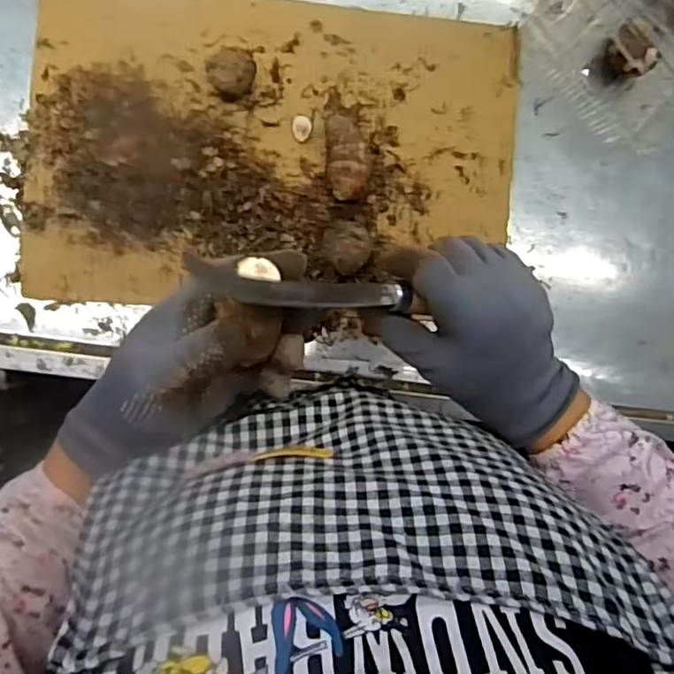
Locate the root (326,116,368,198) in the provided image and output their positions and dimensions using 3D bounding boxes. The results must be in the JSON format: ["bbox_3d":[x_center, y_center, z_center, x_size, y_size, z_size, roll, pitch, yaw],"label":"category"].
[{"bbox_3d":[0.008,-0.149,0.520,0.032,0.027,0.067,0,91,-9],"label":"root"}]

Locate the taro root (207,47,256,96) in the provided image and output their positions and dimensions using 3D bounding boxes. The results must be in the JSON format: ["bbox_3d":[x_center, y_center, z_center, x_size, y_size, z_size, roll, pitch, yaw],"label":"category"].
[{"bbox_3d":[-0.085,-0.211,0.498,0.035,0.029,0.037,0,91,-9],"label":"taro root"}]

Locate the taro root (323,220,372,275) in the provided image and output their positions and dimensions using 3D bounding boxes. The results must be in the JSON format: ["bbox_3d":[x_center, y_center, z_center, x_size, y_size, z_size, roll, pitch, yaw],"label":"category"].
[{"bbox_3d":[0.006,-0.075,0.514,0.037,0.048,0.040,0,91,-9],"label":"taro root"}]

